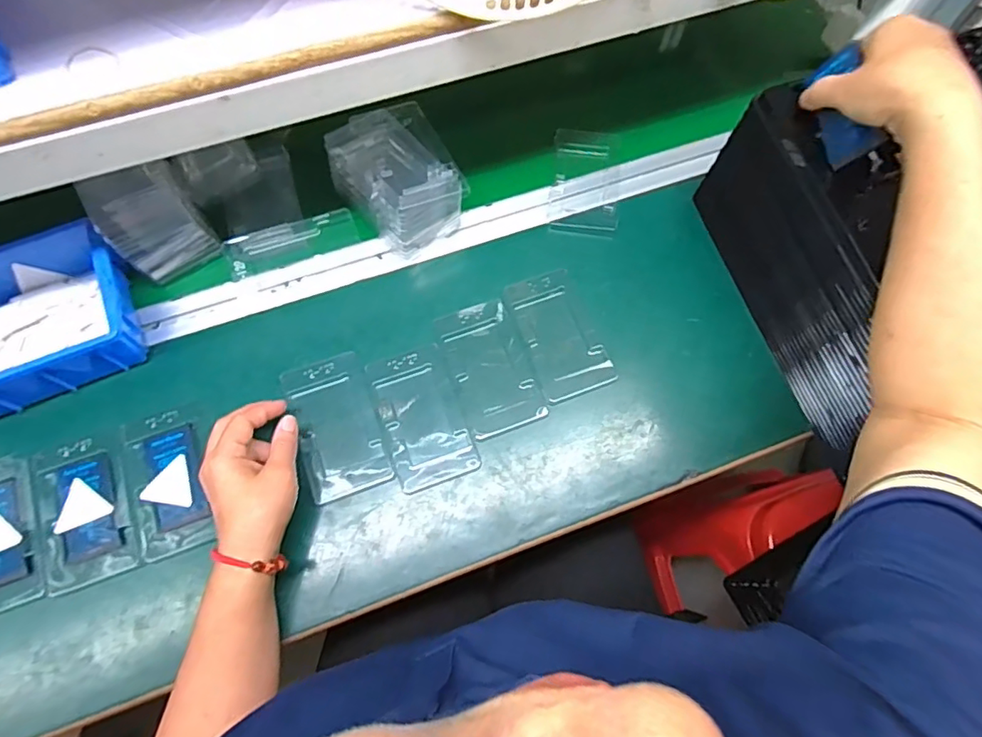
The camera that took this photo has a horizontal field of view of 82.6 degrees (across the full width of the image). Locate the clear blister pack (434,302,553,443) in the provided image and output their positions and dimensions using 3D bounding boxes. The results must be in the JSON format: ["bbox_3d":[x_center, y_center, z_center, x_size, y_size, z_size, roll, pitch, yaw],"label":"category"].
[{"bbox_3d":[-0.001,-0.001,0.539,0.071,0.013,0.126,-19,71,-8],"label":"clear blister pack"}]

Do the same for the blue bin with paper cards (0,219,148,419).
[{"bbox_3d":[-0.433,-0.040,0.509,0.204,0.065,0.139,-24,72,-9],"label":"blue bin with paper cards"}]

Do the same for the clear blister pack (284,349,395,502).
[{"bbox_3d":[-0.144,0.052,0.514,0.073,0.010,0.127,-19,71,-8],"label":"clear blister pack"}]

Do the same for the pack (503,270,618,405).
[{"bbox_3d":[0.066,-0.035,0.552,0.071,0.008,0.127,-20,71,-8],"label":"pack"}]

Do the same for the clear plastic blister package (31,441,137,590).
[{"bbox_3d":[-0.352,0.124,0.487,0.074,0.014,0.122,-18,71,-7],"label":"clear plastic blister package"}]

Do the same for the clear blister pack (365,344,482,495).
[{"bbox_3d":[-0.064,0.045,0.521,0.073,0.012,0.126,-18,71,-8],"label":"clear blister pack"}]

